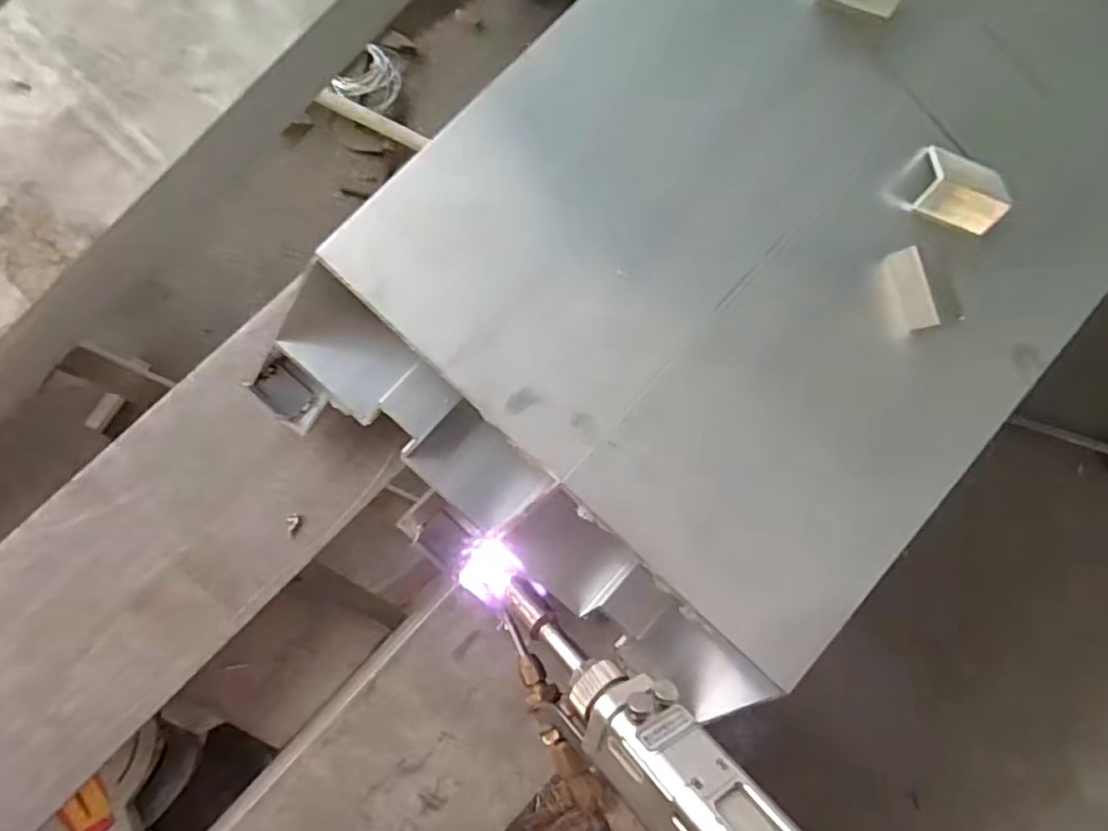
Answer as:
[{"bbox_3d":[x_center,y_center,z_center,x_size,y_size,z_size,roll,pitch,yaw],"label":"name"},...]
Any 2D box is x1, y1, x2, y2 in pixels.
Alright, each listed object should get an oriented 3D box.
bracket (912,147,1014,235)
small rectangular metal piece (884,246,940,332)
[{"bbox_3d":[0.211,-0.115,0.325,0.041,0.016,0.033,27,85,-7],"label":"bracket"},{"bbox_3d":[0.178,-0.063,0.314,0.011,0.013,0.039,-23,92,-8],"label":"small rectangular metal piece"}]

